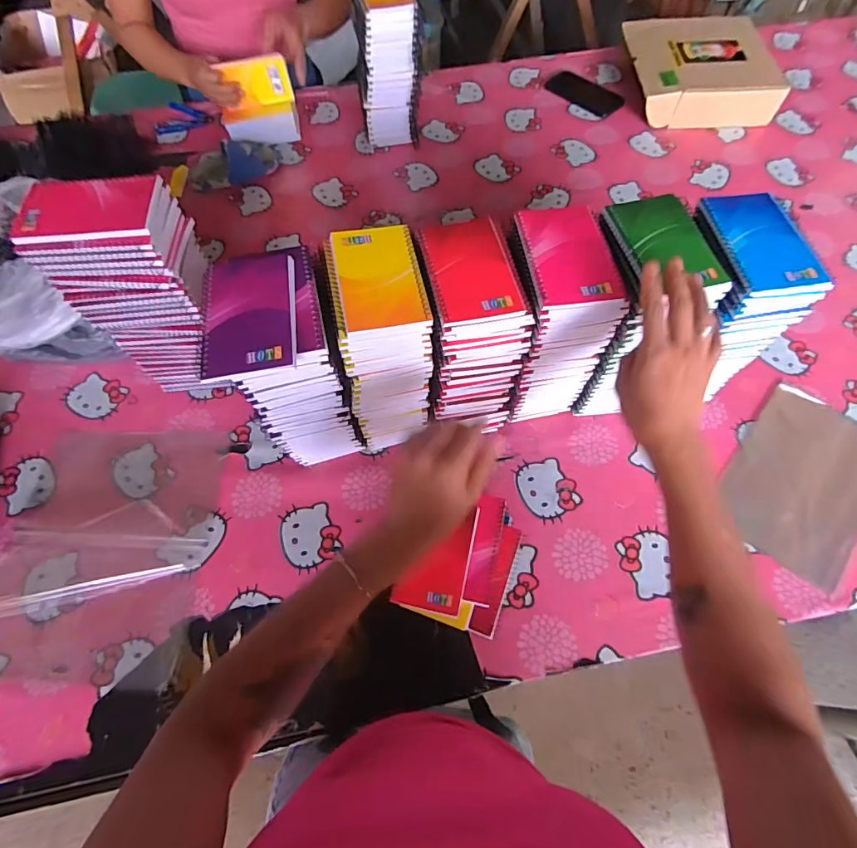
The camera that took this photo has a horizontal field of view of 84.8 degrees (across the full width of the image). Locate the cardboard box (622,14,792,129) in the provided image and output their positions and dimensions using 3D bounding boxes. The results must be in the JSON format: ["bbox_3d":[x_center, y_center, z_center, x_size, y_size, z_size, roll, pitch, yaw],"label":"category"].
[{"bbox_3d":[0.562,-0.738,0.983,0.279,0.076,0.281,2,63,2],"label":"cardboard box"}]

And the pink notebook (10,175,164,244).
[{"bbox_3d":[-0.343,-0.216,0.468,0.136,0.014,0.085,-3,65,2],"label":"pink notebook"}]

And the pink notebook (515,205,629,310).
[{"bbox_3d":[0.140,-0.173,0.475,0.082,0.015,0.125,-7,63,-2],"label":"pink notebook"}]

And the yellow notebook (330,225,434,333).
[{"bbox_3d":[-0.048,-0.148,0.460,0.081,0.007,0.126,-11,64,-4],"label":"yellow notebook"}]

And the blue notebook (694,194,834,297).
[{"bbox_3d":[0.338,-0.187,0.479,0.086,0.010,0.134,-5,63,-1],"label":"blue notebook"}]

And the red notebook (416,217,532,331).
[{"bbox_3d":[0.043,-0.156,0.472,0.086,0.009,0.131,-11,64,-4],"label":"red notebook"}]

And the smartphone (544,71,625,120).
[{"bbox_3d":[0.333,-0.712,1.011,0.169,0.004,0.092,41,71,19],"label":"smartphone"}]

